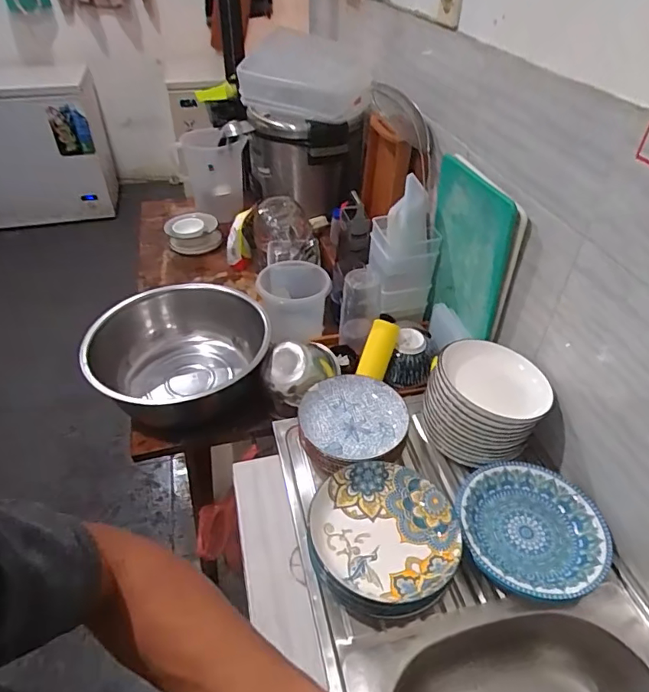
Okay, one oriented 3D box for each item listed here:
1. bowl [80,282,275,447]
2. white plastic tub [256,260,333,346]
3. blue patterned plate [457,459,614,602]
[{"bbox_3d":[-0.306,0.027,1.081,0.352,0.151,0.360,0,41,0],"label":"bowl"},{"bbox_3d":[-0.074,-0.095,1.228,0.161,0.202,0.135,-6,42,-8],"label":"white plastic tub"},{"bbox_3d":[0.329,0.289,0.782,0.224,0.032,0.220,0,41,0],"label":"blue patterned plate"}]

